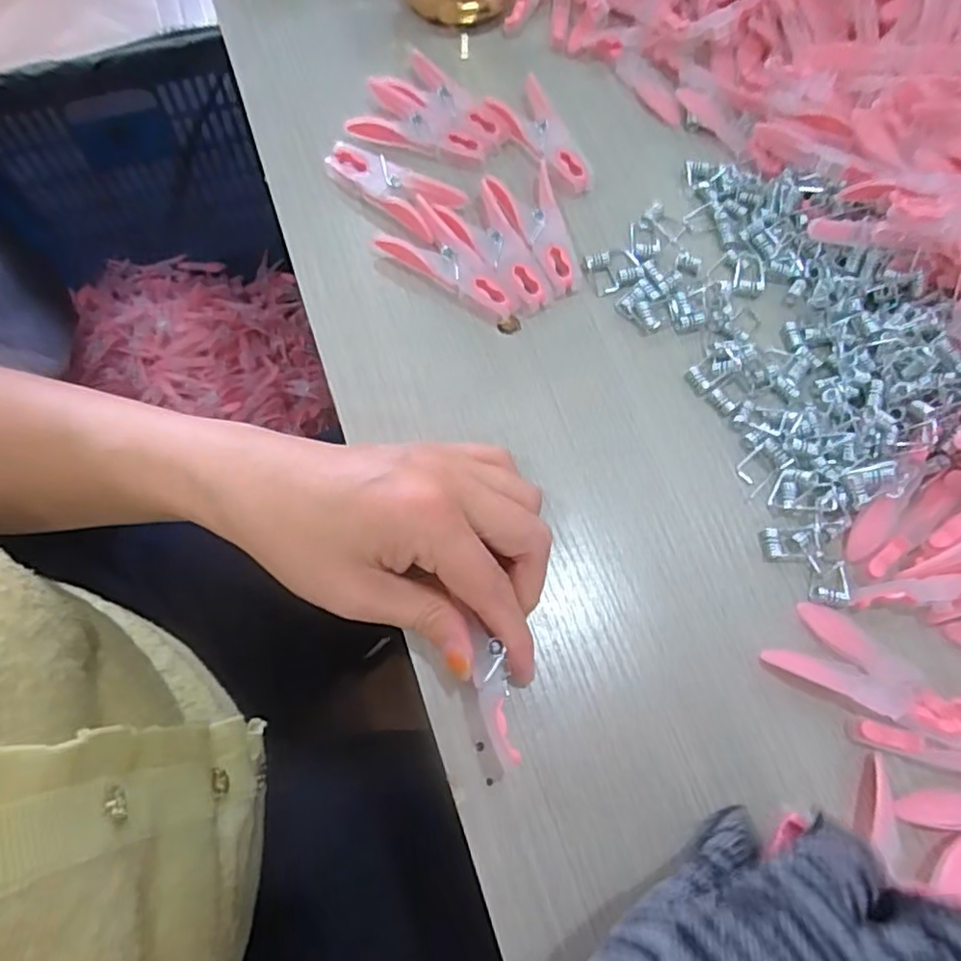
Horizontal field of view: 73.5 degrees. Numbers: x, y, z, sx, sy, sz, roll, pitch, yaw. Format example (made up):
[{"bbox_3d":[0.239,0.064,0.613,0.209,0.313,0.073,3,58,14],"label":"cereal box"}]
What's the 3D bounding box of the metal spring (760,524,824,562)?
[{"bbox_3d":[0.140,0.028,0.288,0.026,0.004,0.015,-5,71,0],"label":"metal spring"}]

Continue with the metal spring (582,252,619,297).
[{"bbox_3d":[0.063,-0.109,0.339,0.014,0.006,0.024,-15,72,-4],"label":"metal spring"}]

